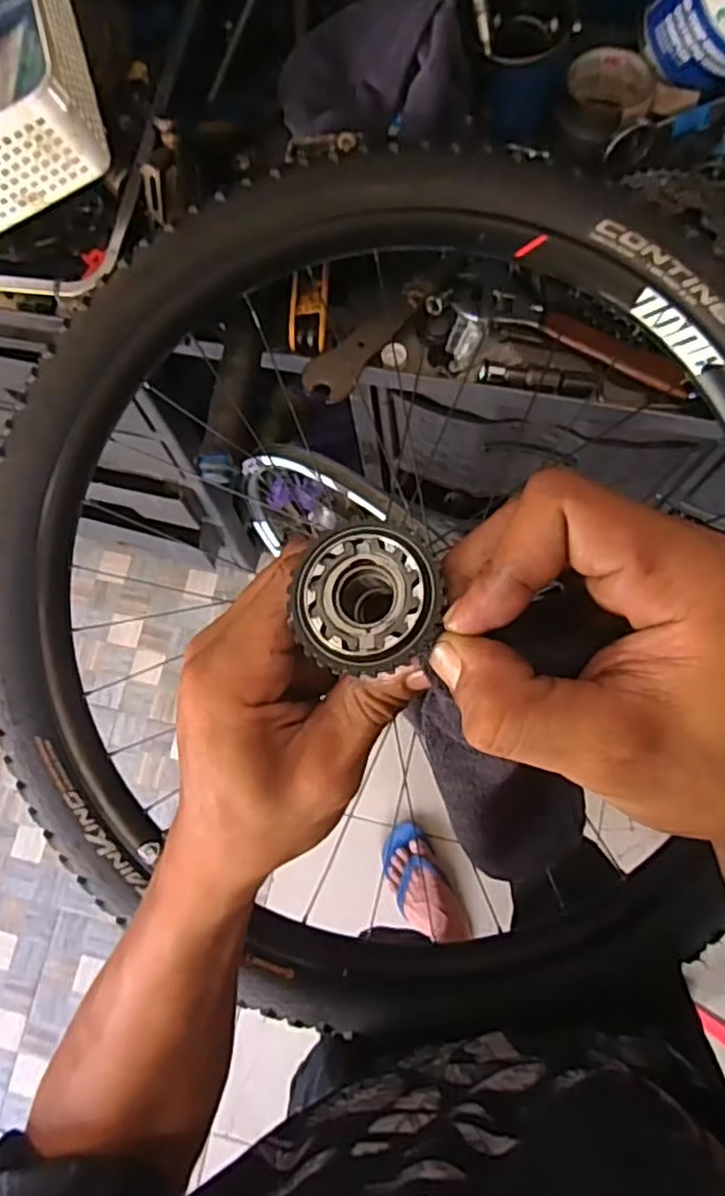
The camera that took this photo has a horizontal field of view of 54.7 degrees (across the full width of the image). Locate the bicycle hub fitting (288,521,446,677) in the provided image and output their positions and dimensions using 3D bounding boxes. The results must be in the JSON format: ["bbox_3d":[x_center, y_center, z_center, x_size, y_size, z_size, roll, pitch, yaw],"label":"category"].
[{"bbox_3d":[0.001,0.002,0.224,0.043,0.030,0.045,0,77,1],"label":"bicycle hub fitting"}]

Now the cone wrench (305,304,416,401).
[{"bbox_3d":[0.002,-0.227,0.636,0.127,0.008,0.045,-43,78,-6],"label":"cone wrench"}]

